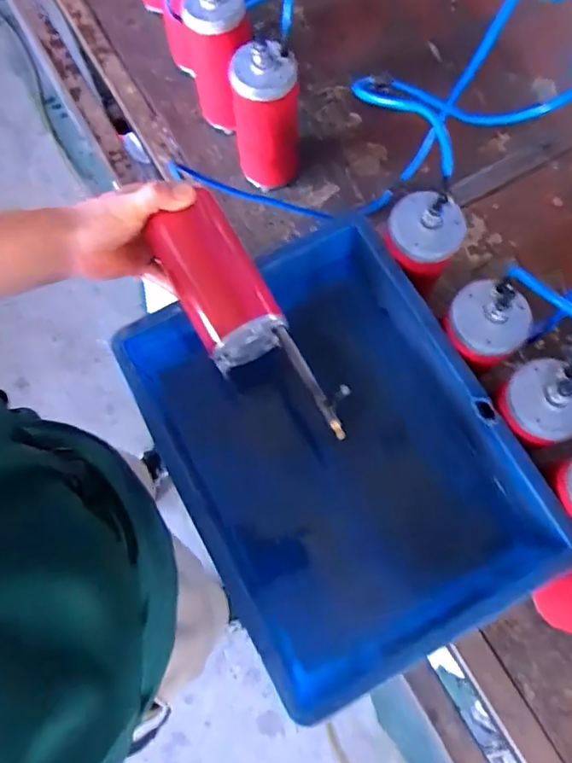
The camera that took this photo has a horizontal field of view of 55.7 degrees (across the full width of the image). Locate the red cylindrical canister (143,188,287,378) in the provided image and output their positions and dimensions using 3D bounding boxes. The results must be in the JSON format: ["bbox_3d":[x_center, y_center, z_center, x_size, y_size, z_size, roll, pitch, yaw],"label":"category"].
[{"bbox_3d":[-0.067,-0.092,0.504,0.071,0.064,0.144,-30,75,-7],"label":"red cylindrical canister"}]

